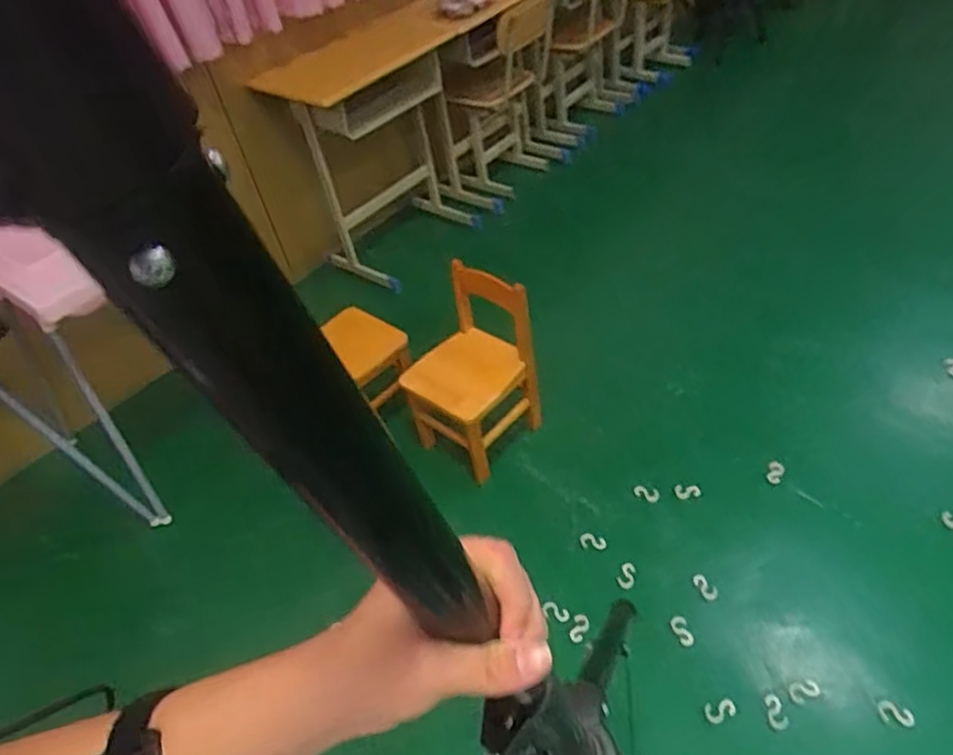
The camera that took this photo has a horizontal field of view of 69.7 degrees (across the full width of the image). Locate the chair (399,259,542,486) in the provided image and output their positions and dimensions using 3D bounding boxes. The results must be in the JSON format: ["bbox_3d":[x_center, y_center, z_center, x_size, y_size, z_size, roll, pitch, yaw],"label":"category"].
[{"bbox_3d":[-0.035,-0.032,1.832,0.299,0.450,0.309,21,52,30],"label":"chair"}]

